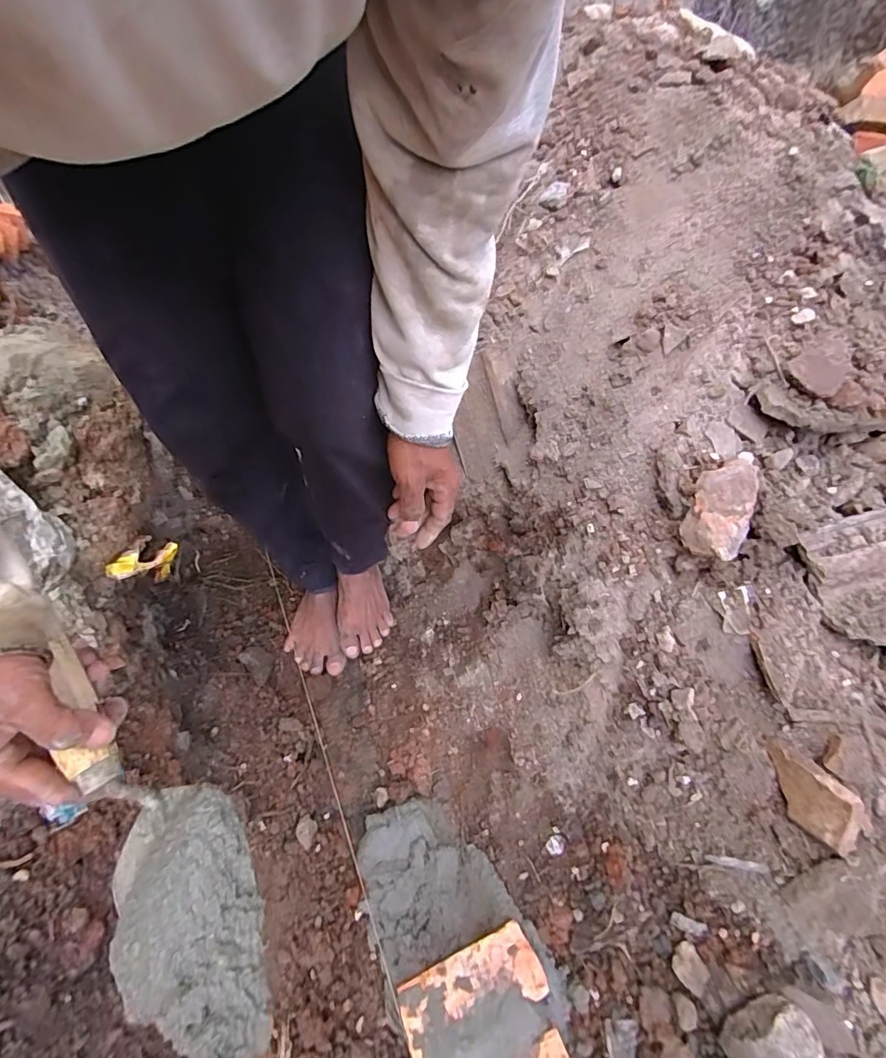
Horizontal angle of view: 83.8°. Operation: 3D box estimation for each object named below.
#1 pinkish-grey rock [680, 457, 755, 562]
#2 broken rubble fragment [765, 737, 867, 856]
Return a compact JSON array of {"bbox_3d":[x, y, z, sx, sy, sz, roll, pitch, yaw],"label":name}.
[{"bbox_3d":[0.309,-0.024,0.550,0.061,0.047,0.121,20,56,14],"label":"pinkish-grey rock"},{"bbox_3d":[0.396,0.288,0.534,0.022,0.066,0.097,12,14,-26],"label":"broken rubble fragment"}]

